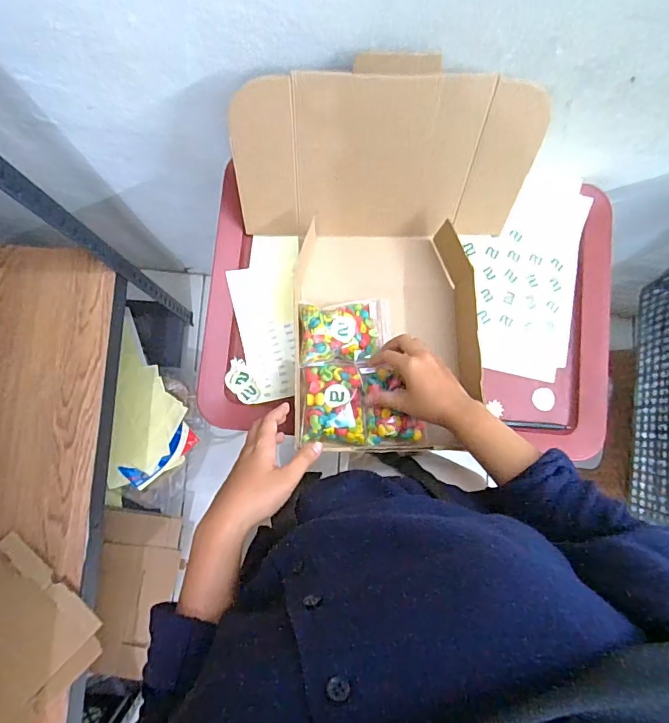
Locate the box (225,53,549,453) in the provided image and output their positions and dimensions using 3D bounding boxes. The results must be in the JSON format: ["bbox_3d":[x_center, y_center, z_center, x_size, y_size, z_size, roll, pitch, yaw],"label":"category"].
[{"bbox_3d":[0.069,-0.089,0.516,0.328,0.203,0.369,-5,84,-3],"label":"box"}]

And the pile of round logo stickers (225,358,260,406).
[{"bbox_3d":[-0.119,0.027,0.583,0.033,0.006,0.059,-32,86,-5],"label":"pile of round logo stickers"}]

